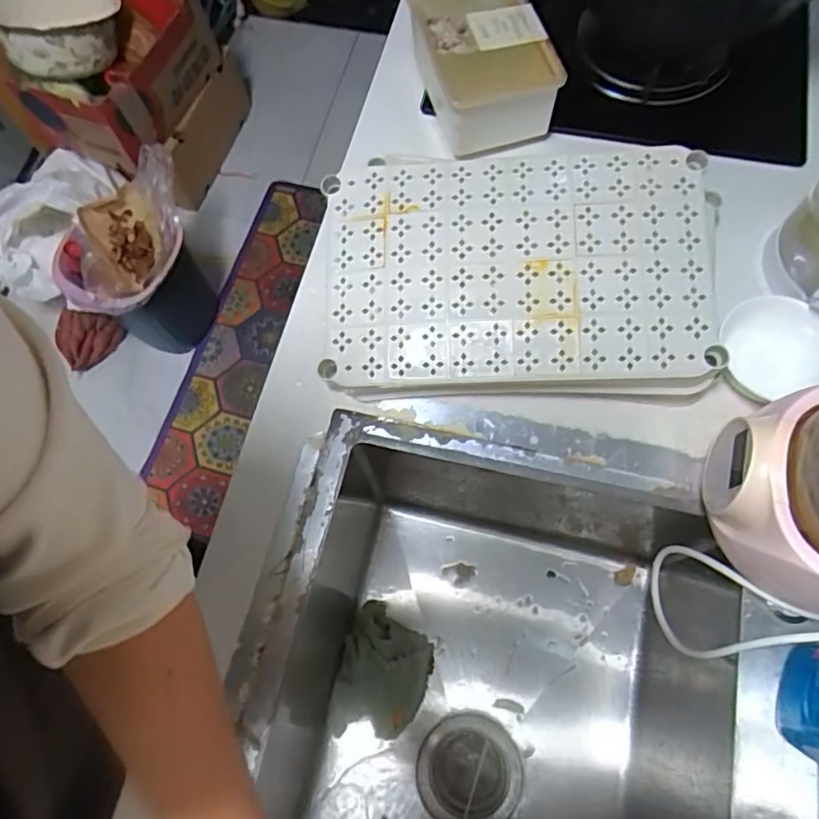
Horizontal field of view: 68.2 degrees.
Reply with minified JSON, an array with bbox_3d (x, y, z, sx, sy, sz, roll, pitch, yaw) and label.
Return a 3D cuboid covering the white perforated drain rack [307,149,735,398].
[{"bbox_3d":[0.091,-0.121,0.552,0.340,0.055,0.218,-1,83,8],"label":"white perforated drain rack"}]

